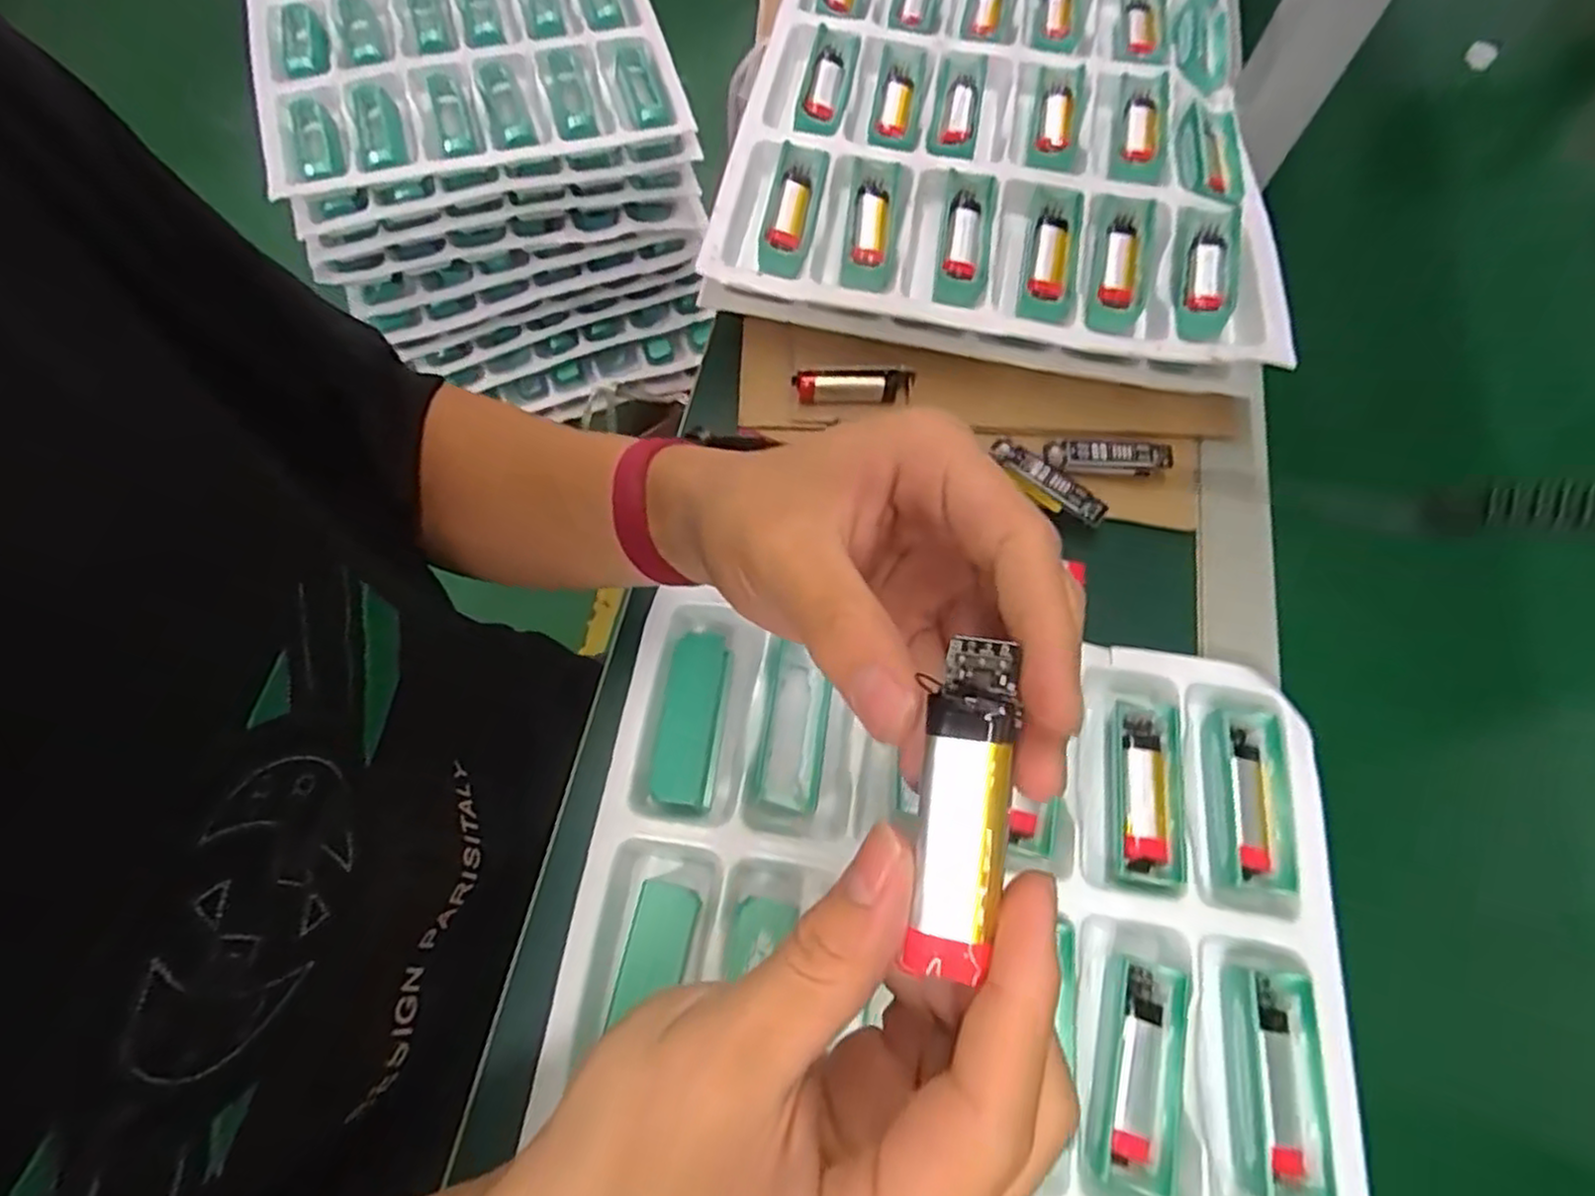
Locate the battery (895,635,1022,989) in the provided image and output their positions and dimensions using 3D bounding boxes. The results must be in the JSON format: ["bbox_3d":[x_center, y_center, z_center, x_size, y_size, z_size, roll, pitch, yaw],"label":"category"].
[{"bbox_3d":[0.034,0.042,0.149,0.017,0.011,0.066,9,83,1],"label":"battery"}]

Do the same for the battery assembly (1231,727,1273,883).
[{"bbox_3d":[0.207,0.093,0.338,0.014,0.014,0.067,9,68,3],"label":"battery assembly"}]

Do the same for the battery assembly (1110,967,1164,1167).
[{"bbox_3d":[0.136,0.187,0.295,0.015,0.010,0.069,17,68,6],"label":"battery assembly"}]

